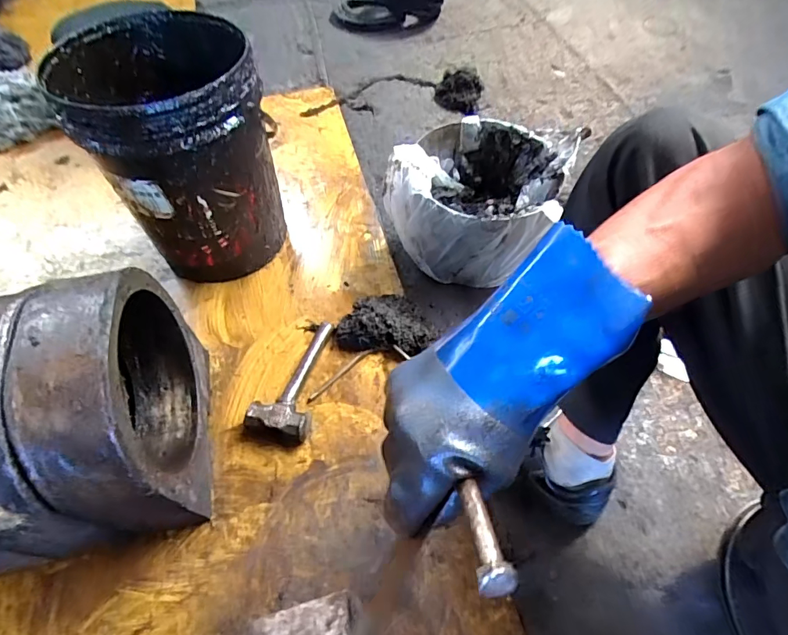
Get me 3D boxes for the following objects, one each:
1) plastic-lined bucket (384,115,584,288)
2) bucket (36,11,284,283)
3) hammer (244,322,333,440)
[{"bbox_3d":[0.165,-0.236,0.896,0.296,0.209,0.302,0,56,0],"label":"plastic-lined bucket"},{"bbox_3d":[-0.373,-0.290,0.828,0.286,0.373,0.311,-21,58,-14],"label":"bucket"},{"bbox_3d":[-0.164,0.094,0.759,0.096,0.046,0.212,10,56,7],"label":"hammer"}]

